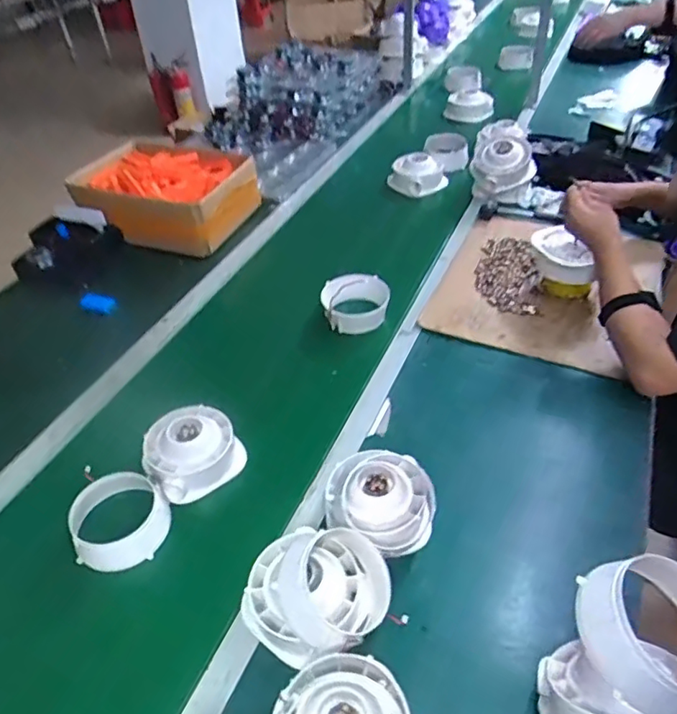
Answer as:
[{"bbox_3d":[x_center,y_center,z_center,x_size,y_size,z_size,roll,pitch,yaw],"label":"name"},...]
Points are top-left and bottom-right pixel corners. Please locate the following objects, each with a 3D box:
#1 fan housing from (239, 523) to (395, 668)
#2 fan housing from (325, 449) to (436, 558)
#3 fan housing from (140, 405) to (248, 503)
[{"bbox_3d":[-0.025,0.273,0.666,0.155,0.086,0.142,-2,42,2],"label":"fan housing"},{"bbox_3d":[0.055,0.193,0.756,0.141,0.065,0.130,-2,42,2],"label":"fan housing"},{"bbox_3d":[-0.220,0.138,0.850,0.133,0.061,0.130,-2,42,2],"label":"fan housing"}]

